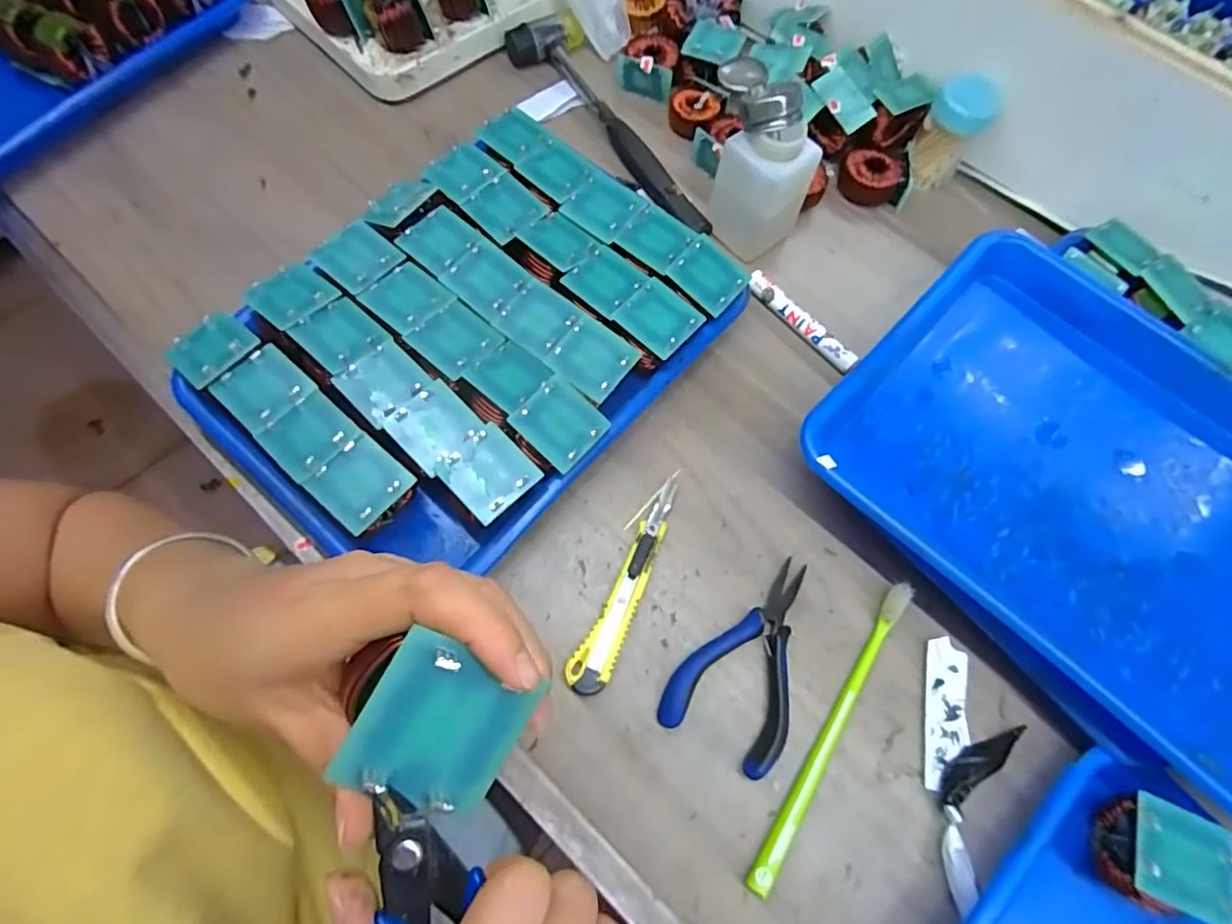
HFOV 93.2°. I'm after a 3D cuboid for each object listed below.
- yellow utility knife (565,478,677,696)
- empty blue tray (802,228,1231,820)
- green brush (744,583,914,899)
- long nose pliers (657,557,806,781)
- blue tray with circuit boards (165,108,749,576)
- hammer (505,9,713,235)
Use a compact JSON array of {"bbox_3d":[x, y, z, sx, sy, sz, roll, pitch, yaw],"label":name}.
[{"bbox_3d":[0.007,0.073,0.360,0.024,0.016,0.138,22,69,6],"label":"yellow utility knife"},{"bbox_3d":[0.308,0.024,0.361,0.255,0.047,0.339,-42,76,-16],"label":"empty blue tray"},{"bbox_3d":[0.125,0.150,0.333,0.012,0.018,0.188,34,71,10],"label":"green brush"},{"bbox_3d":[0.080,0.112,0.346,0.067,0.017,0.119,28,70,8],"label":"long nose pliers"},{"bbox_3d":[-0.094,-0.083,0.389,0.232,0.053,0.303,40,72,12],"label":"blue tray with circuit boards"},{"bbox_3d":[0.005,-0.293,0.498,0.061,0.025,0.264,-34,74,-14],"label":"hammer"}]

